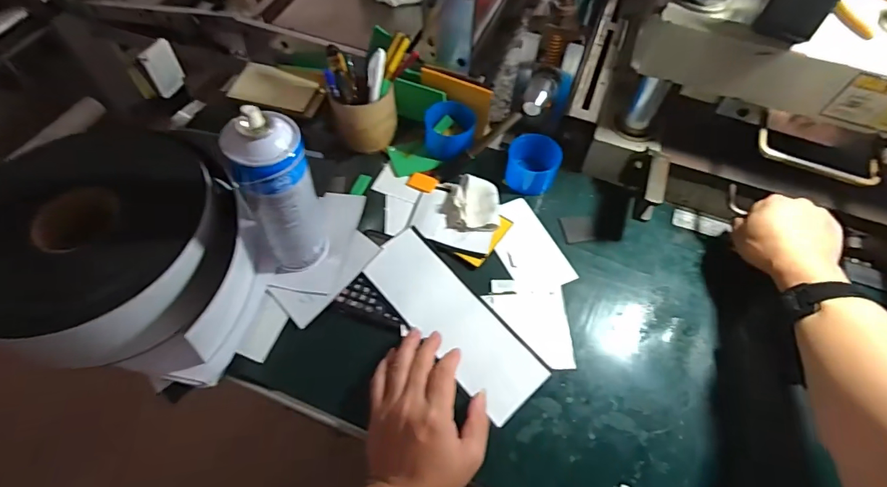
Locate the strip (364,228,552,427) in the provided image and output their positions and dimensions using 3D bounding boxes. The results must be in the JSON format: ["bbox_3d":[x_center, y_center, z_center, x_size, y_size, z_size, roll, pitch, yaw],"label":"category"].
[{"bbox_3d":[0.011,0.083,0.496,0.079,0.006,0.223,-37,70,-22],"label":"strip"}]

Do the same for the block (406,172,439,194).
[{"bbox_3d":[-0.028,-0.081,0.596,0.038,0.004,0.026,22,60,11],"label":"block"}]

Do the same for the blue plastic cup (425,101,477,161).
[{"bbox_3d":[0.007,-0.147,0.605,0.068,0.054,0.070,9,59,4],"label":"blue plastic cup"}]

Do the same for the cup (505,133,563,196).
[{"bbox_3d":[0.116,-0.104,0.592,0.069,0.053,0.057,13,59,6],"label":"cup"}]

